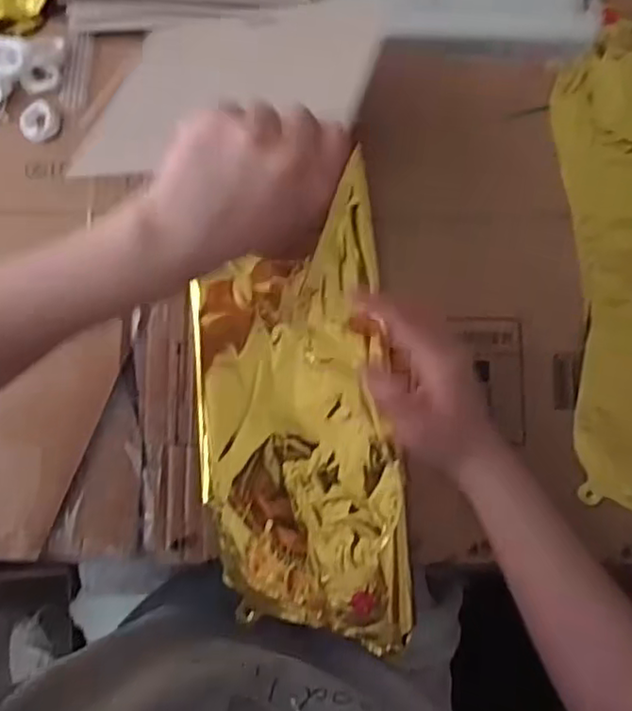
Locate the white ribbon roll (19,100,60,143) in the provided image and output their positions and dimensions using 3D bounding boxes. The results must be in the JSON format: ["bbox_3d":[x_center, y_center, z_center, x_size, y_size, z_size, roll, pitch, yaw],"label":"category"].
[{"bbox_3d":[-0.208,-0.175,0.486,0.028,0.005,0.030,0,82,2],"label":"white ribbon roll"}]

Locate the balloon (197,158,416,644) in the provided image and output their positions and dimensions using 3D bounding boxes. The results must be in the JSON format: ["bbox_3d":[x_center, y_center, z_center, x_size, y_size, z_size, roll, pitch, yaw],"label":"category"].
[{"bbox_3d":[-0.014,0.041,0.461,0.136,0.011,0.308,-6,84,2],"label":"balloon"}]

